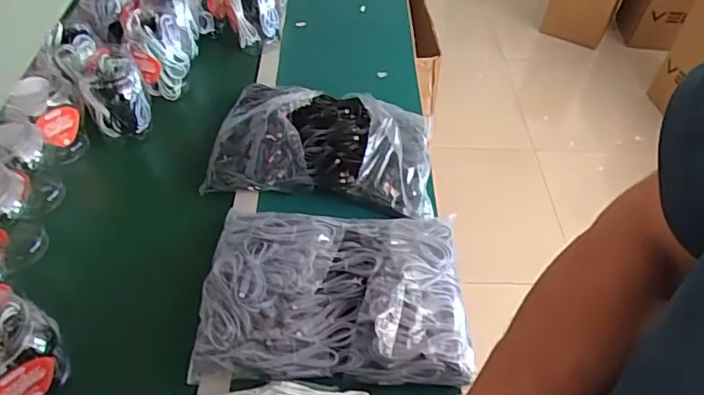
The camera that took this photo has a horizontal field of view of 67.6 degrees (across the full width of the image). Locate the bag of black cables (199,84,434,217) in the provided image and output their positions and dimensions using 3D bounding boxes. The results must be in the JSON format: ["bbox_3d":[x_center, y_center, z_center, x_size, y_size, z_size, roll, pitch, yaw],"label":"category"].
[{"bbox_3d":[-0.045,-0.109,0.903,0.363,0.085,0.254,5,49,1],"label":"bag of black cables"}]

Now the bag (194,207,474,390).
[{"bbox_3d":[-0.025,0.119,0.719,0.347,0.062,0.253,2,49,-1],"label":"bag"}]

